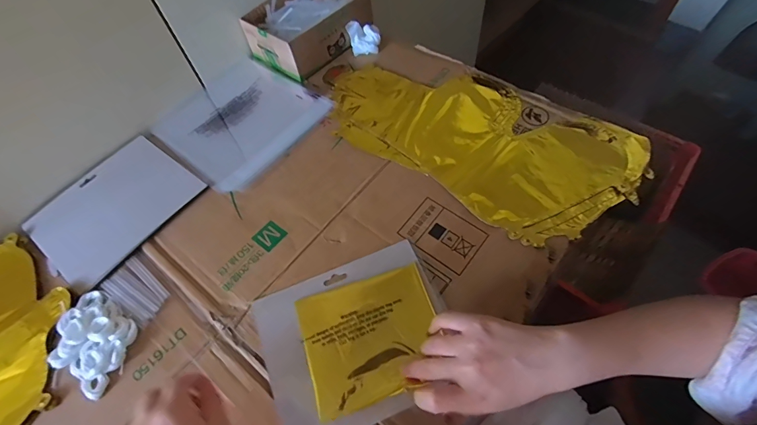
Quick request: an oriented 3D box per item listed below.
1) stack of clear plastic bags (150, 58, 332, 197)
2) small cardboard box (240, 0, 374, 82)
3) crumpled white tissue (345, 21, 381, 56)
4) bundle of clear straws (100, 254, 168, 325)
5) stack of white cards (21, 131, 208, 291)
[{"bbox_3d":[-0.214,-0.147,0.598,0.229,0.018,0.213,36,67,24],"label":"stack of clear plastic bags"},{"bbox_3d":[-0.115,-0.324,0.657,0.141,0.064,0.194,37,68,23],"label":"small cardboard box"},{"bbox_3d":[-0.023,-0.293,0.638,0.052,0.041,0.037,-12,59,-3],"label":"crumpled white tissue"},{"bbox_3d":[-0.283,0.090,0.447,0.084,0.005,0.046,34,67,22],"label":"bundle of clear straws"},{"bbox_3d":[-0.353,-0.012,0.512,0.165,0.005,0.189,31,66,21],"label":"stack of white cards"}]

